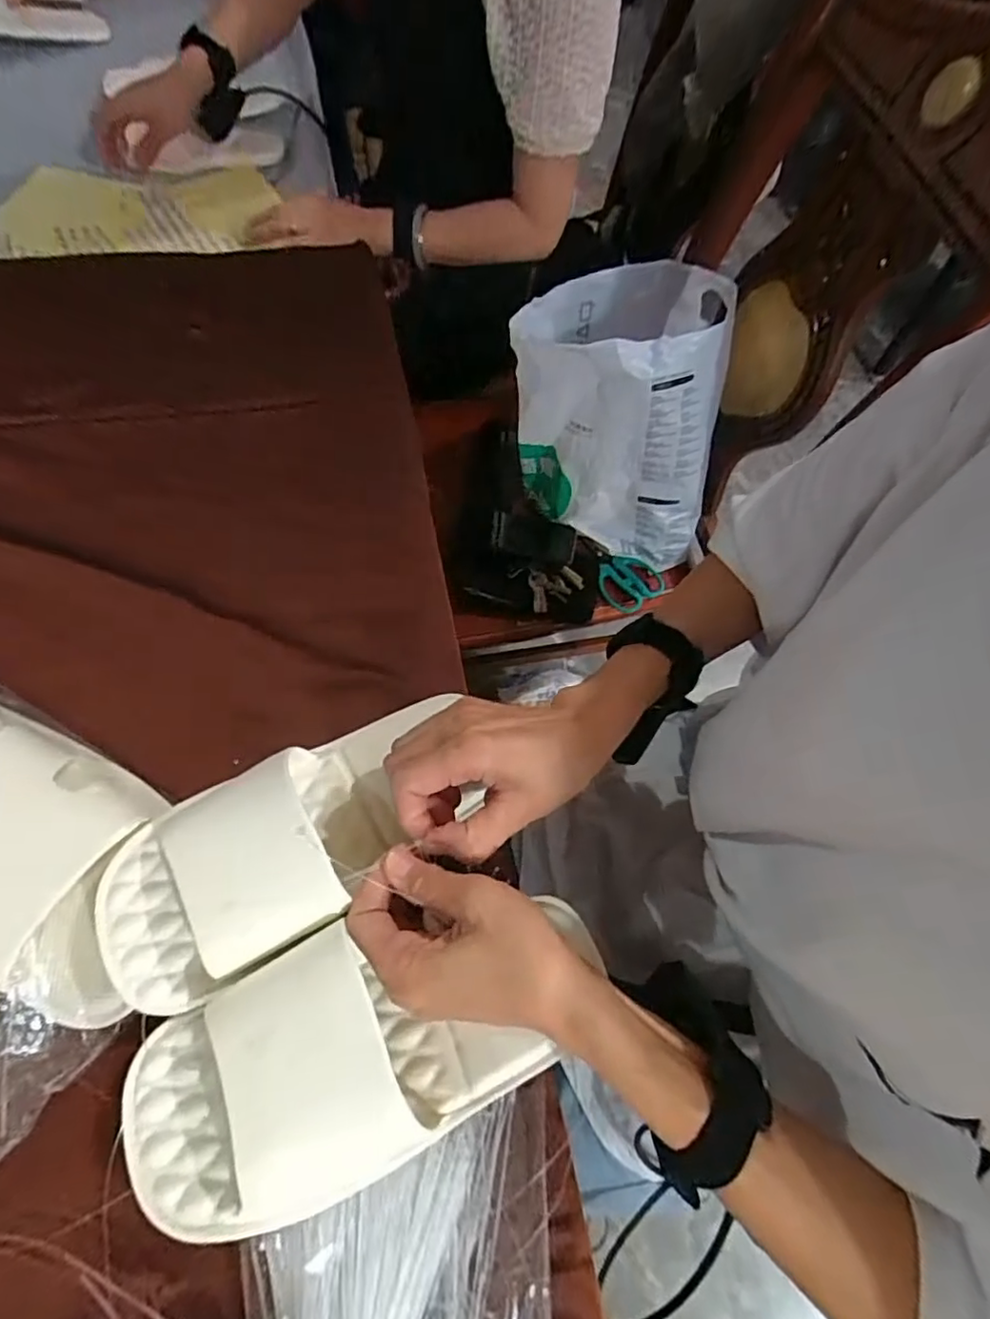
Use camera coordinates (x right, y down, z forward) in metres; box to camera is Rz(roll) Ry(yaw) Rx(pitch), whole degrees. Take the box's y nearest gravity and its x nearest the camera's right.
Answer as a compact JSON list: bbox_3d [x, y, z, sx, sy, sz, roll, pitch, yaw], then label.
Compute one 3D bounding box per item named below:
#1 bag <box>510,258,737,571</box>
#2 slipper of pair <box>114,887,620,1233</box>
[{"bbox_3d":[0.152,-0.359,0.812,0.254,0.266,0.308,5,65,-3],"label":"bag"},{"bbox_3d":[-0.056,0.182,0.303,0.233,0.053,0.100,-21,68,-13],"label":"slipper of pair"}]

